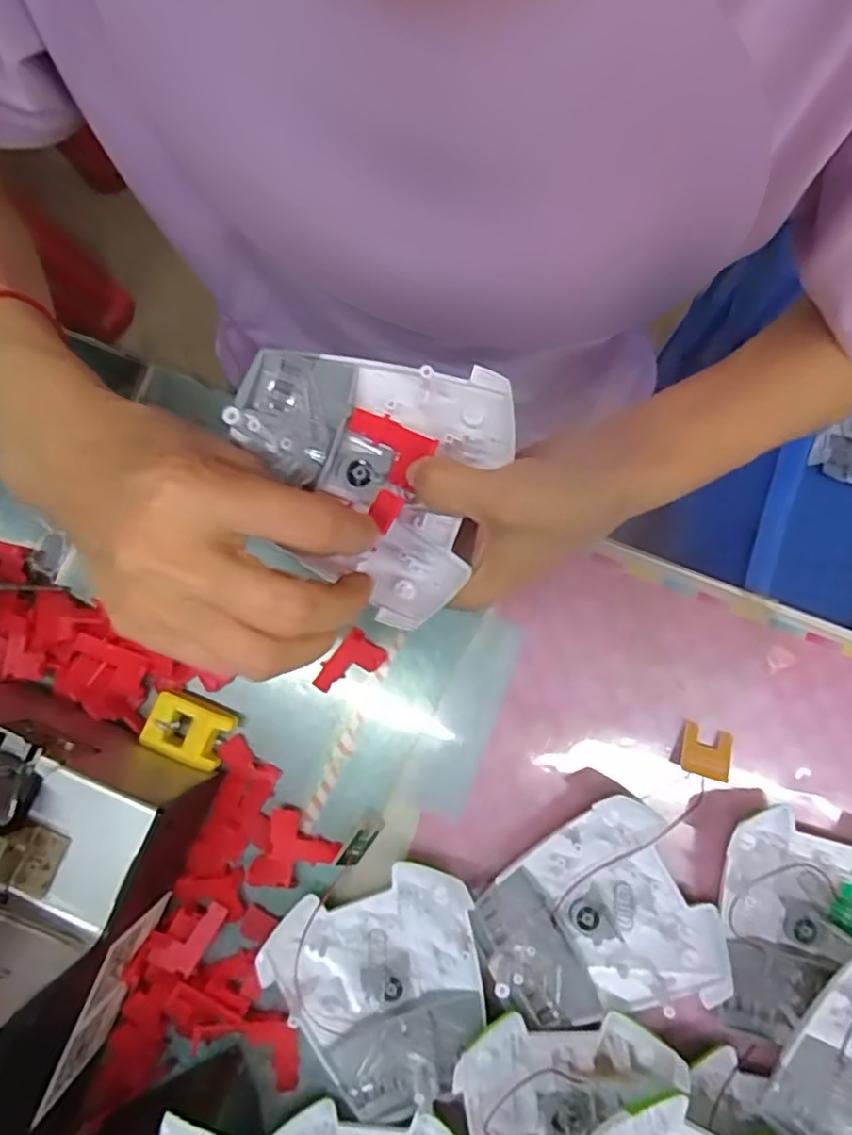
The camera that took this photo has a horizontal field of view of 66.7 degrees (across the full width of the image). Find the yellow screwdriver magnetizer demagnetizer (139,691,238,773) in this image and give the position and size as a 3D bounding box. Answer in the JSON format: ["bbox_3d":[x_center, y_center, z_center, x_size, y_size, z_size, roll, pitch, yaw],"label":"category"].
[{"bbox_3d":[-0.121,0.082,0.330,0.041,0.013,0.032,22,71,-13],"label":"yellow screwdriver magnetizer demagnetizer"}]

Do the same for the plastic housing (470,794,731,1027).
[{"bbox_3d":[0.080,0.171,0.309,0.101,0.021,0.094,-28,80,-4],"label":"plastic housing"}]

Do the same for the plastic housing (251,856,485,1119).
[{"bbox_3d":[-0.018,0.202,0.309,0.095,0.024,0.101,-20,80,-2],"label":"plastic housing"}]

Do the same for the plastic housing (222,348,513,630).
[{"bbox_3d":[-0.029,-0.040,0.255,0.106,0.024,0.096,22,81,5],"label":"plastic housing"}]

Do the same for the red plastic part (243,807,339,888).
[{"bbox_3d":[-0.066,0.144,0.323,0.038,0.009,0.038,18,80,5],"label":"red plastic part"}]

